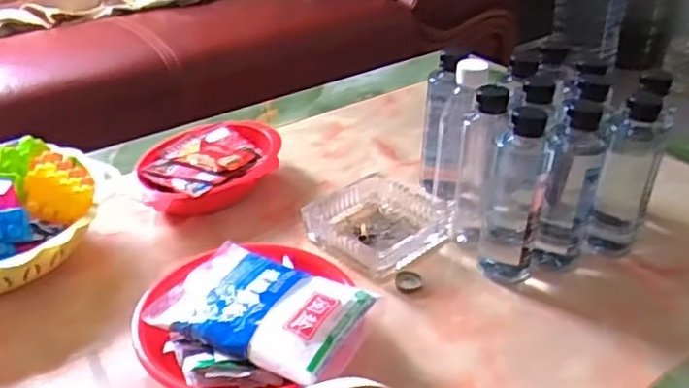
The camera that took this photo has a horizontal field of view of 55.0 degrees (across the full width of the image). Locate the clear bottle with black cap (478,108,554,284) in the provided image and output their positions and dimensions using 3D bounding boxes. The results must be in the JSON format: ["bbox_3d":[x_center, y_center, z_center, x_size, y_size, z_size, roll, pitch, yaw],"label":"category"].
[{"bbox_3d":[0.168,0.001,0.647,0.055,0.171,0.051,11,34,16],"label":"clear bottle with black cap"}]

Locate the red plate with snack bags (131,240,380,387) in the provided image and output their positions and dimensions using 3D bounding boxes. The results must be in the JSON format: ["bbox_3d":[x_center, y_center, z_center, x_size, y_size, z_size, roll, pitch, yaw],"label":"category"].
[{"bbox_3d":[-0.074,0.105,0.578,0.182,0.058,0.178,0,32,0],"label":"red plate with snack bags"}]

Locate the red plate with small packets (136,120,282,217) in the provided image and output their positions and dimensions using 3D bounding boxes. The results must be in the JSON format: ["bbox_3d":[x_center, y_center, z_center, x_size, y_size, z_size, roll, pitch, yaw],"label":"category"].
[{"bbox_3d":[-0.157,-0.027,0.796,0.169,0.046,0.168,1,32,-1],"label":"red plate with small packets"}]

